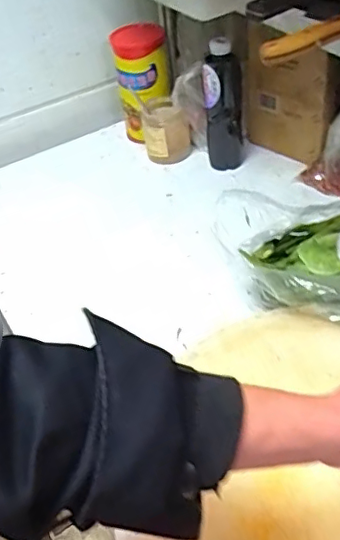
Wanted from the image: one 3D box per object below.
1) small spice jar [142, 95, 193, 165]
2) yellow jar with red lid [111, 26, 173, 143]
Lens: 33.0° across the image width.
[{"bbox_3d":[-0.007,-0.263,1.072,0.084,0.098,0.086,-6,43,1],"label":"small spice jar"},{"bbox_3d":[-0.047,-0.351,1.102,0.102,0.201,0.108,-4,43,4],"label":"yellow jar with red lid"}]

